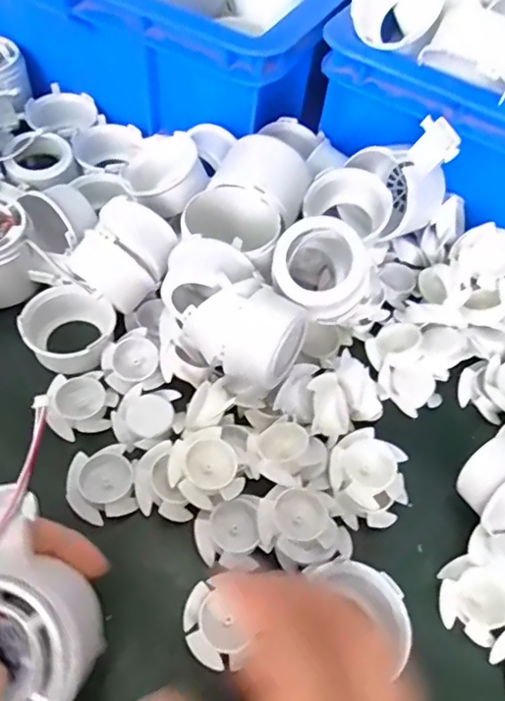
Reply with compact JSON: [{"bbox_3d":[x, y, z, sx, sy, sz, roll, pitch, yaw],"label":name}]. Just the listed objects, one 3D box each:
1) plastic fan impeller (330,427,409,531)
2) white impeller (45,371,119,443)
[{"bbox_3d":[0.063,0.071,0.303,0.040,0.021,0.049,2,62,-2],"label":"plastic fan impeller"},{"bbox_3d":[-0.098,0.030,0.316,0.037,0.016,0.036,3,57,-4],"label":"white impeller"}]

